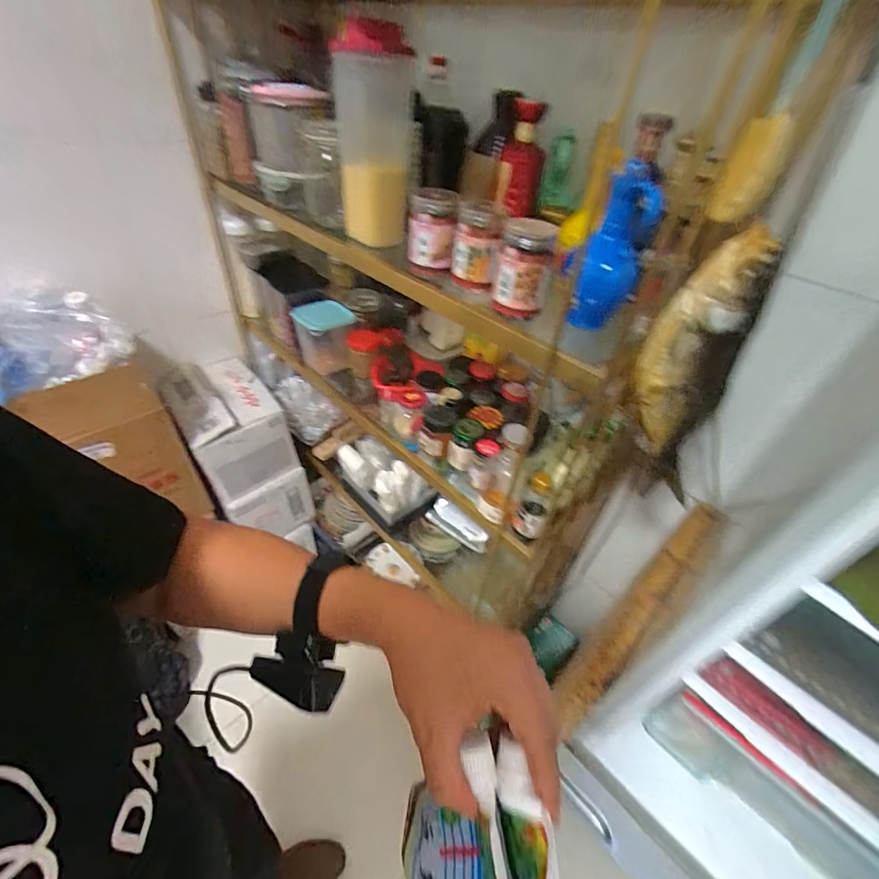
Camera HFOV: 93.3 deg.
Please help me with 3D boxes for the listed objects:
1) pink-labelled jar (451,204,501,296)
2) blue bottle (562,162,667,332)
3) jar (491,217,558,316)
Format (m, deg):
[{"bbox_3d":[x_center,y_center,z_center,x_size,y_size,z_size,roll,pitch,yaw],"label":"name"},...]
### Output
[{"bbox_3d":[0.052,-0.270,0.602,0.058,0.110,0.074,3,42,-4],"label":"pink-labelled jar"},{"bbox_3d":[0.217,-0.237,0.540,0.080,0.197,0.055,31,47,25],"label":"blue bottle"},{"bbox_3d":[0.115,-0.229,0.559,0.074,0.105,0.062,10,42,3],"label":"jar"}]

